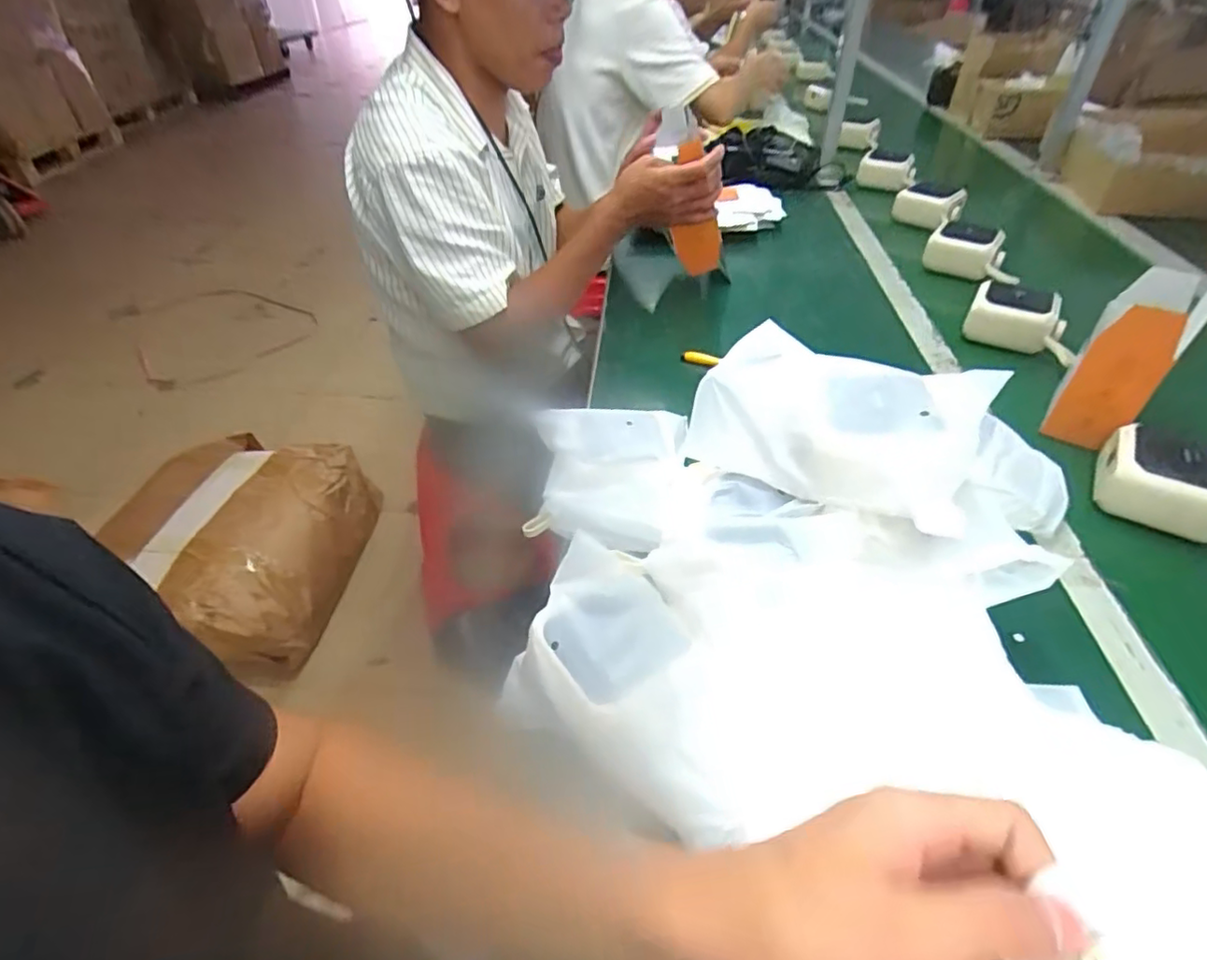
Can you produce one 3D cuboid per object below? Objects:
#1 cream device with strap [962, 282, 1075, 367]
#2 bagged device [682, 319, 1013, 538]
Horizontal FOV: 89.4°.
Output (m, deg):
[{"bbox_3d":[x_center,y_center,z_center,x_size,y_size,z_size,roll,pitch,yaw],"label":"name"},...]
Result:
[{"bbox_3d":[0.510,-0.193,0.742,0.128,0.050,0.068,31,50,29],"label":"cream device with strap"},{"bbox_3d":[0.166,-0.044,0.436,0.187,0.053,0.135,20,45,20],"label":"bagged device"}]

